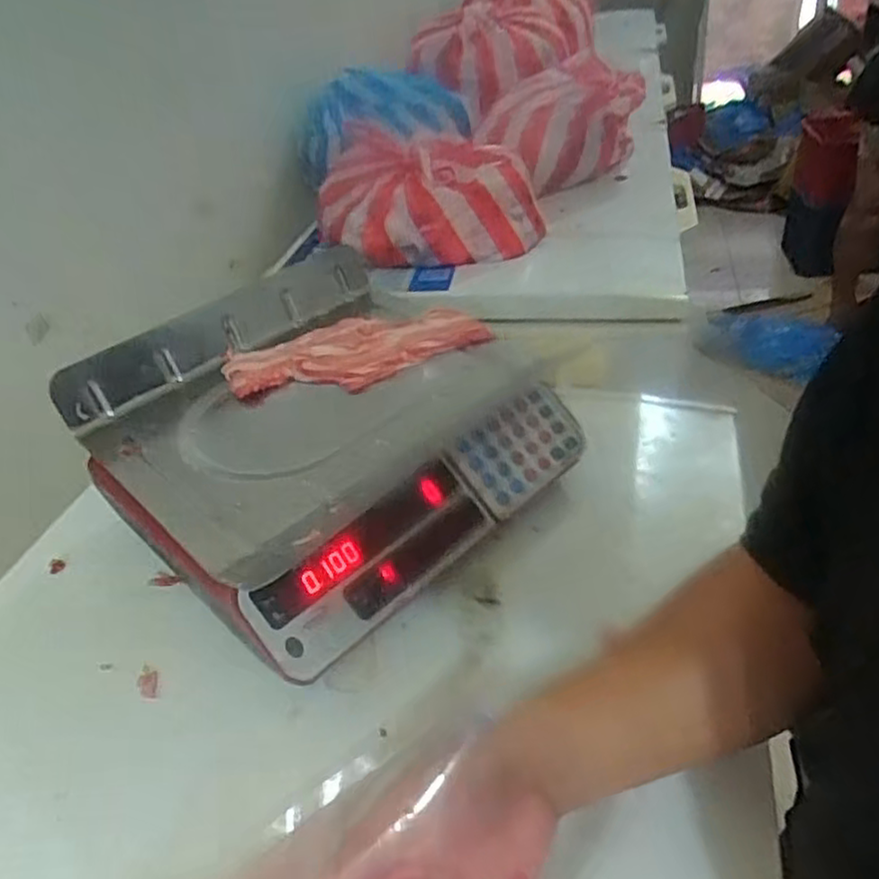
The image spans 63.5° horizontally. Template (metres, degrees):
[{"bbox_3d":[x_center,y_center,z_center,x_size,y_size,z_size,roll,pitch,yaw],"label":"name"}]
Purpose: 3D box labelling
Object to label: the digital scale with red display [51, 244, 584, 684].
[{"bbox_3d":[-0.109,-0.020,0.651,0.357,0.138,0.346,-35,44,-30],"label":"digital scale with red display"}]

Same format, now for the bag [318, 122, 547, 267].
[{"bbox_3d":[-0.016,-0.388,1.124,0.341,0.152,0.223,-9,37,1],"label":"bag"}]

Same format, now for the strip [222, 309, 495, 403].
[{"bbox_3d":[-0.080,-0.090,0.699,0.250,0.023,0.108,-18,38,-11],"label":"strip"}]

